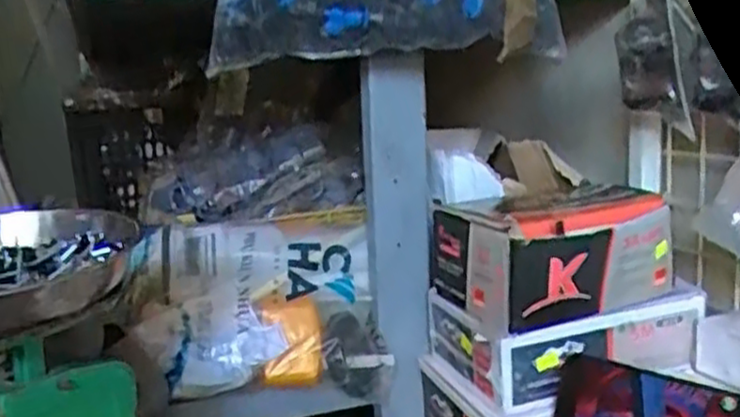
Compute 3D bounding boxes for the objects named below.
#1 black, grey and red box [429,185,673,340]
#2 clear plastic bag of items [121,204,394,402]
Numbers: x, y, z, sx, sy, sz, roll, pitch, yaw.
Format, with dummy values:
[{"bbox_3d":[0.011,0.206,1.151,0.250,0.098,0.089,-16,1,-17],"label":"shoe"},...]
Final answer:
[{"bbox_3d":[0.171,0.040,0.714,0.186,0.093,0.166,-5,9,-19],"label":"black, grey and red box"},{"bbox_3d":[-0.116,0.100,0.793,0.249,0.152,0.158,-5,9,-18],"label":"clear plastic bag of items"}]

